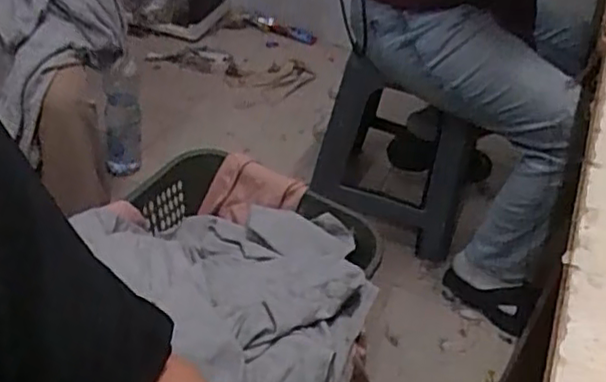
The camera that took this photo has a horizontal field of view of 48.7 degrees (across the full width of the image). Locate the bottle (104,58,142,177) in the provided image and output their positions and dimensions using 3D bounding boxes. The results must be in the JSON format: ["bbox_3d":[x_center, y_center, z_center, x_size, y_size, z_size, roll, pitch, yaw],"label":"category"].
[{"bbox_3d":[-0.453,-0.175,1.670,0.092,0.294,0.101,-2,41,-13],"label":"bottle"}]

